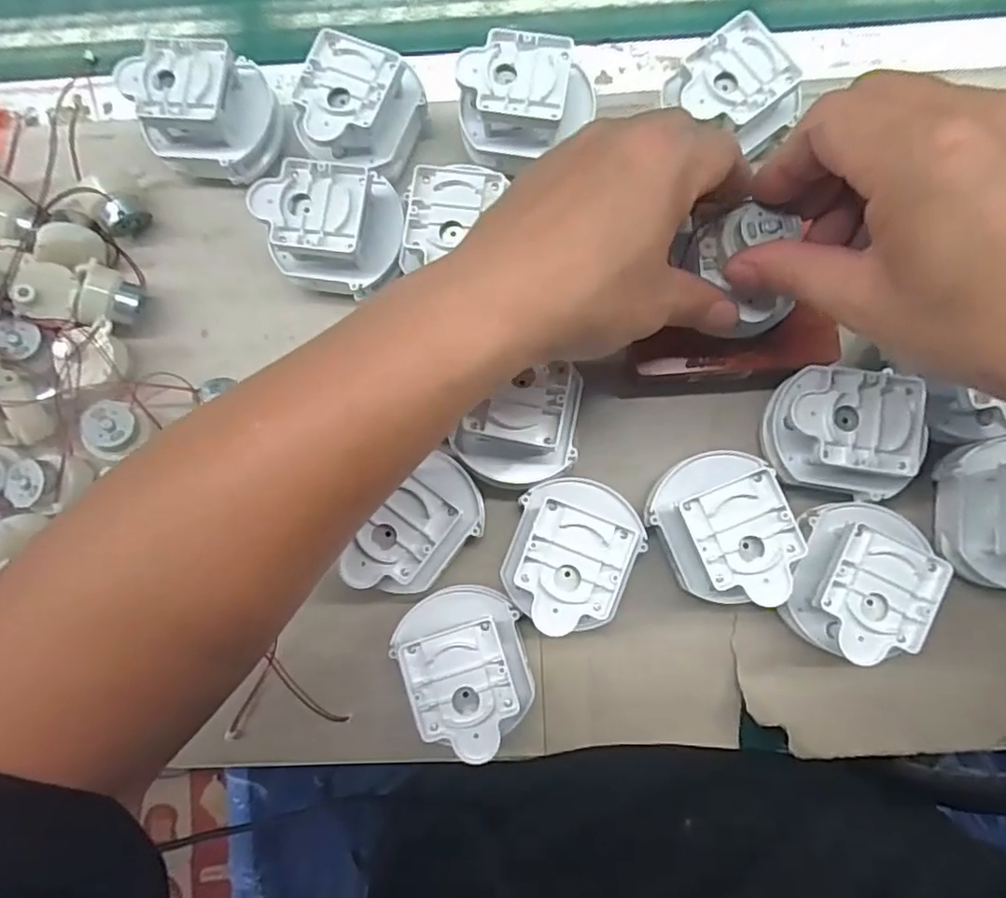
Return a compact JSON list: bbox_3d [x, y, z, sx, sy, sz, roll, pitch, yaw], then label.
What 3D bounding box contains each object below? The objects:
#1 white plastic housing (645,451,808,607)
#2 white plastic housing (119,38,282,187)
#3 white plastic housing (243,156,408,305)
[{"bbox_3d":[0.102,0.039,0.301,0.058,0.051,0.071,-19,82,0],"label":"white plastic housing"},{"bbox_3d":[-0.157,-0.176,0.333,0.070,0.048,0.060,10,83,4],"label":"white plastic housing"},{"bbox_3d":[-0.086,-0.111,0.325,0.066,0.053,0.058,10,83,4],"label":"white plastic housing"}]

